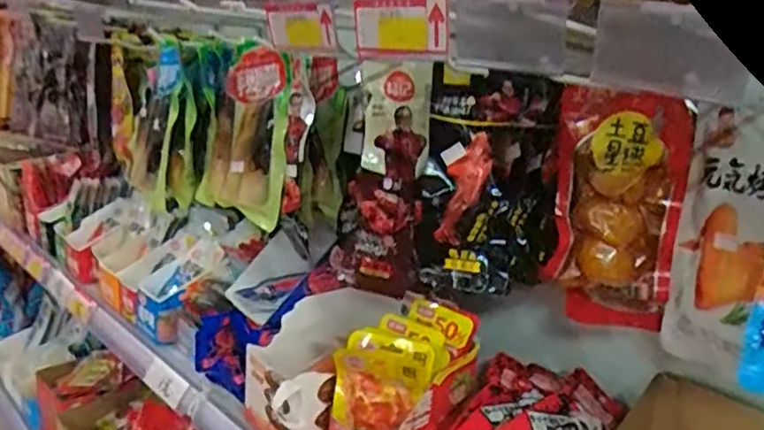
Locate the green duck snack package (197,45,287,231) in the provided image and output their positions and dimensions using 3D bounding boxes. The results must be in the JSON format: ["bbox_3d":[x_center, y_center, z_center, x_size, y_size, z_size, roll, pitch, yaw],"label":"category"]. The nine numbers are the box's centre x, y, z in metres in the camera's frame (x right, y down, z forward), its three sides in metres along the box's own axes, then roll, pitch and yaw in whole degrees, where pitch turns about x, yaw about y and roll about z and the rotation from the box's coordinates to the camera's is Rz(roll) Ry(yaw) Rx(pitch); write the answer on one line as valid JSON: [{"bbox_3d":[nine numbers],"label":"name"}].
[{"bbox_3d":[-0.160,-0.098,0.756,0.136,0.197,0.018,23,19,35],"label":"green duck snack package"}]

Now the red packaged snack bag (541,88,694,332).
[{"bbox_3d":[0.205,0.000,0.572,0.111,0.209,0.040,8,16,14],"label":"red packaged snack bag"}]

